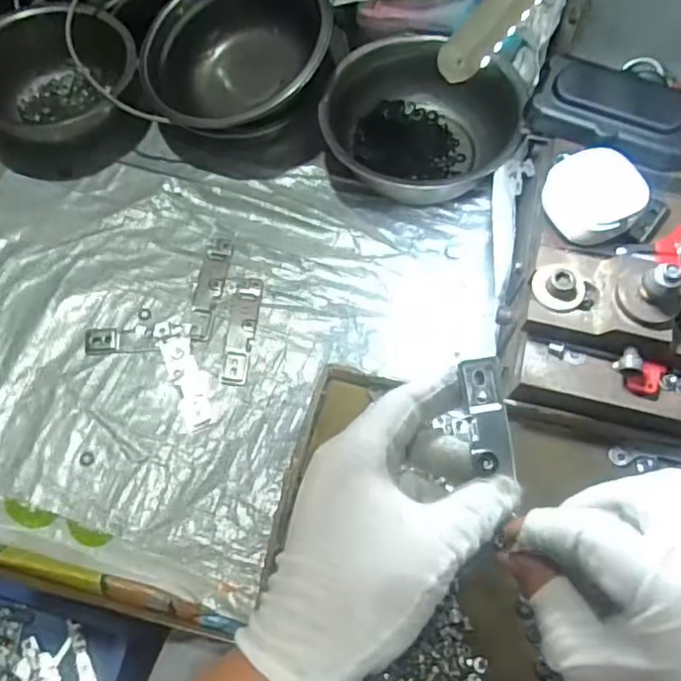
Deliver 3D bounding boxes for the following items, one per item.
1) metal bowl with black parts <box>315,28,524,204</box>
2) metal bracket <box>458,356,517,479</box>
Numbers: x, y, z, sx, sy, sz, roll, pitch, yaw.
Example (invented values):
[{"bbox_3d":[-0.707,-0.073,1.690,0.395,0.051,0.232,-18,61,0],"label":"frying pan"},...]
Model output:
[{"bbox_3d":[0.065,-0.183,0.519,0.151,0.057,0.134,9,68,4],"label":"metal bowl with black parts"},{"bbox_3d":[0.069,0.035,0.284,0.020,0.008,0.053,-6,83,-3],"label":"metal bracket"}]

